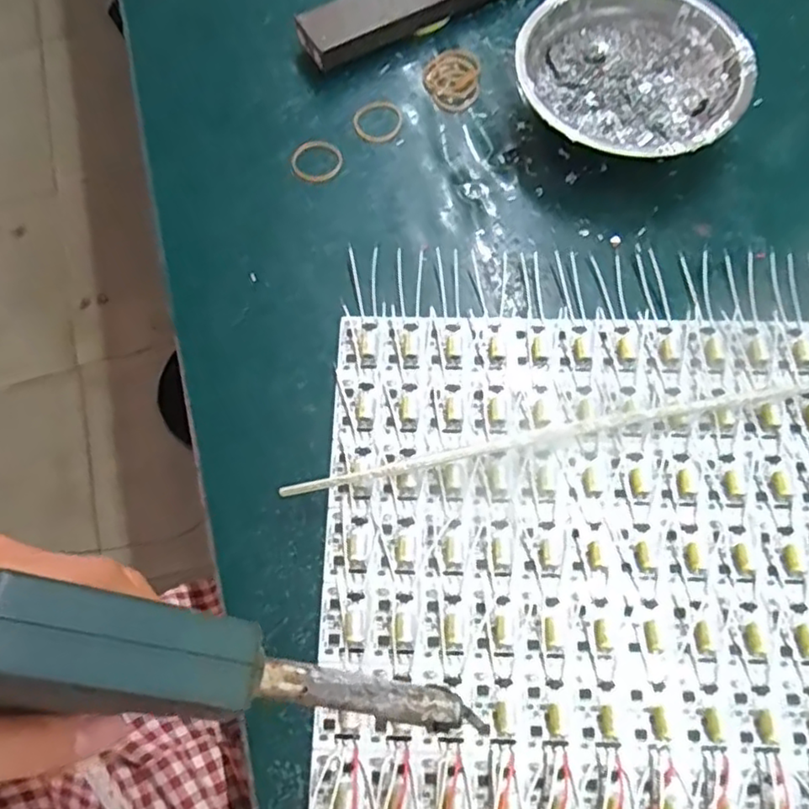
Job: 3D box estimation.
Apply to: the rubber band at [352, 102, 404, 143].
[{"bbox_3d":[-0.016,-0.175,0.398,0.029,0.004,0.030,-1,70,2],"label":"rubber band"}]

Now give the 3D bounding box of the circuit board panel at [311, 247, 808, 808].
[{"bbox_3d":[0.109,0.085,0.293,0.289,0.010,0.350,1,70,3],"label":"circuit board panel"}]

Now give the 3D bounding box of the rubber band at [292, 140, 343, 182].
[{"bbox_3d":[-0.053,-0.147,0.389,0.031,0.004,0.031,-1,75,5],"label":"rubber band"}]

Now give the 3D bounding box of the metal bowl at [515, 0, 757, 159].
[{"bbox_3d":[0.131,-0.188,0.379,0.125,0.042,0.125,-1,70,2],"label":"metal bowl"}]

